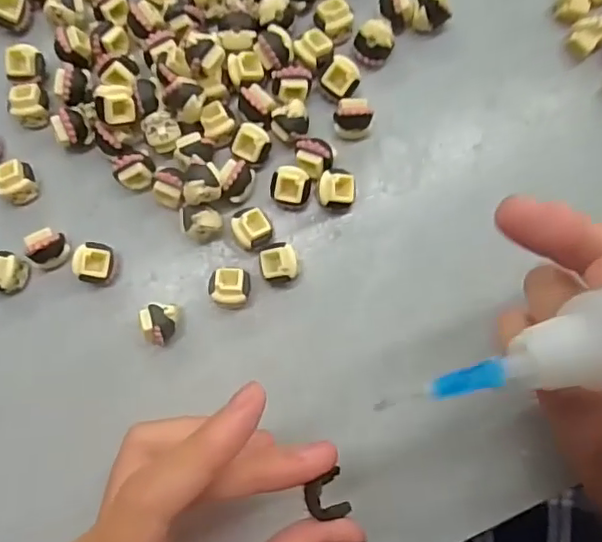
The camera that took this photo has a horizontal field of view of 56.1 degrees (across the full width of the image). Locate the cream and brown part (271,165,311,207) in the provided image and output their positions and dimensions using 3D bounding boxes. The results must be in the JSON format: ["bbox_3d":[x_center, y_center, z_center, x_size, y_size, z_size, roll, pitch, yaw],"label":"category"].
[{"bbox_3d":[-0.004,-0.034,0.231,0.016,0.012,0.016,-2,84,1],"label":"cream and brown part"}]

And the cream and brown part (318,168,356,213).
[{"bbox_3d":[0.015,-0.032,0.231,0.015,0.015,0.016,3,84,2],"label":"cream and brown part"}]

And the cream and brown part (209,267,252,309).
[{"bbox_3d":[-0.028,0.007,0.227,0.016,0.013,0.016,5,84,2],"label":"cream and brown part"}]

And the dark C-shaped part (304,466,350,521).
[{"bbox_3d":[0.008,0.070,0.173,0.013,0.006,0.013,-14,84,0],"label":"dark C-shaped part"}]

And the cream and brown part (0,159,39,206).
[{"bbox_3d":[-0.117,-0.037,0.233,0.016,0.013,0.016,0,84,1],"label":"cream and brown part"}]

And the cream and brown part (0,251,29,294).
[{"bbox_3d":[-0.120,0.000,0.228,0.013,0.013,0.016,16,85,3],"label":"cream and brown part"}]

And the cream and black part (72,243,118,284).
[{"bbox_3d":[-0.083,-0.003,0.228,0.014,0.012,0.016,18,85,3],"label":"cream and black part"}]

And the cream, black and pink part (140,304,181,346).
[{"bbox_3d":[-0.055,0.021,0.224,0.014,0.013,0.016,-4,84,1],"label":"cream, black and pink part"}]

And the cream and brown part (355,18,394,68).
[{"bbox_3d":[0.030,-0.095,0.237,0.015,0.016,0.014,0,84,1],"label":"cream and brown part"}]

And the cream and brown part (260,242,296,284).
[{"bbox_3d":[-0.009,-0.003,0.228,0.014,0.015,0.015,-8,84,0],"label":"cream and brown part"}]

